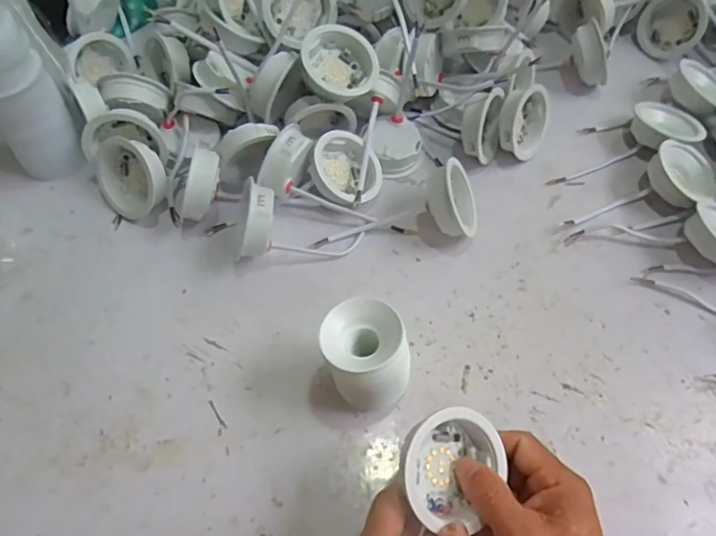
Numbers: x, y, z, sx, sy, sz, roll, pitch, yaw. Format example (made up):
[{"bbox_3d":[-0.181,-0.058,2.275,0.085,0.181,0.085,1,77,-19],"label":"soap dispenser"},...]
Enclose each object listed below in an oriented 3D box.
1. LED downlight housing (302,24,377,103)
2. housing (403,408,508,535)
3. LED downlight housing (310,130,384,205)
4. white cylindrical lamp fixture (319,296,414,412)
[{"bbox_3d":[-0.017,-0.189,0.501,0.068,0.023,0.068,8,73,-17],"label":"LED downlight housing"},{"bbox_3d":[0.054,0.128,0.342,0.071,0.043,0.071,-32,92,-27],"label":"housing"},{"bbox_3d":[-0.010,-0.095,0.516,0.069,0.034,0.069,2,79,-12],"label":"LED downlight housing"},{"bbox_3d":[0.007,0.067,0.401,0.065,0.088,0.059,23,62,11],"label":"white cylindrical lamp fixture"}]

